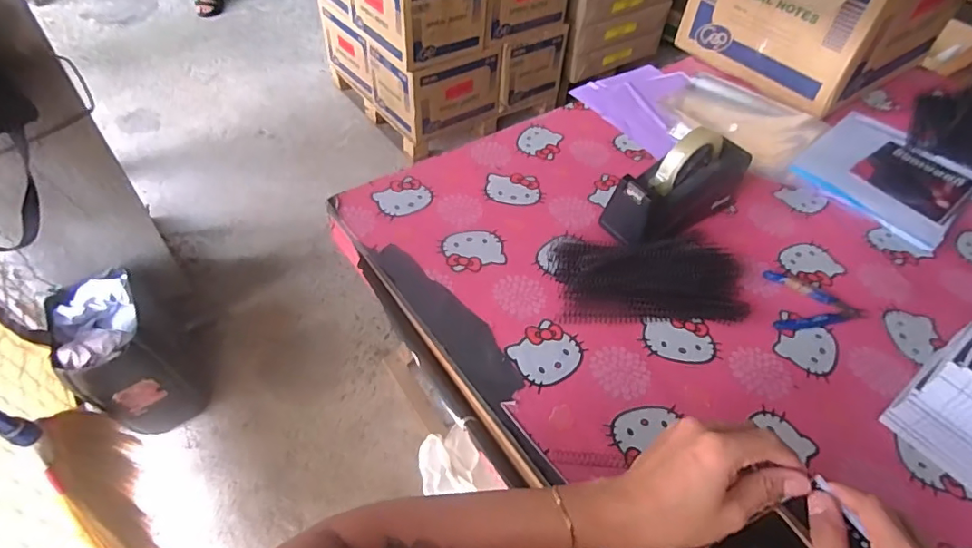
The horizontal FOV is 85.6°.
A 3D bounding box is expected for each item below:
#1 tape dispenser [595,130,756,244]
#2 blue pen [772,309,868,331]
[{"bbox_3d":[0.260,-0.114,0.704,0.206,0.122,0.076,-24,55,-23],"label":"tape dispenser"},{"bbox_3d":[0.412,0.055,0.639,0.123,0.010,0.016,-6,50,-10],"label":"blue pen"}]

